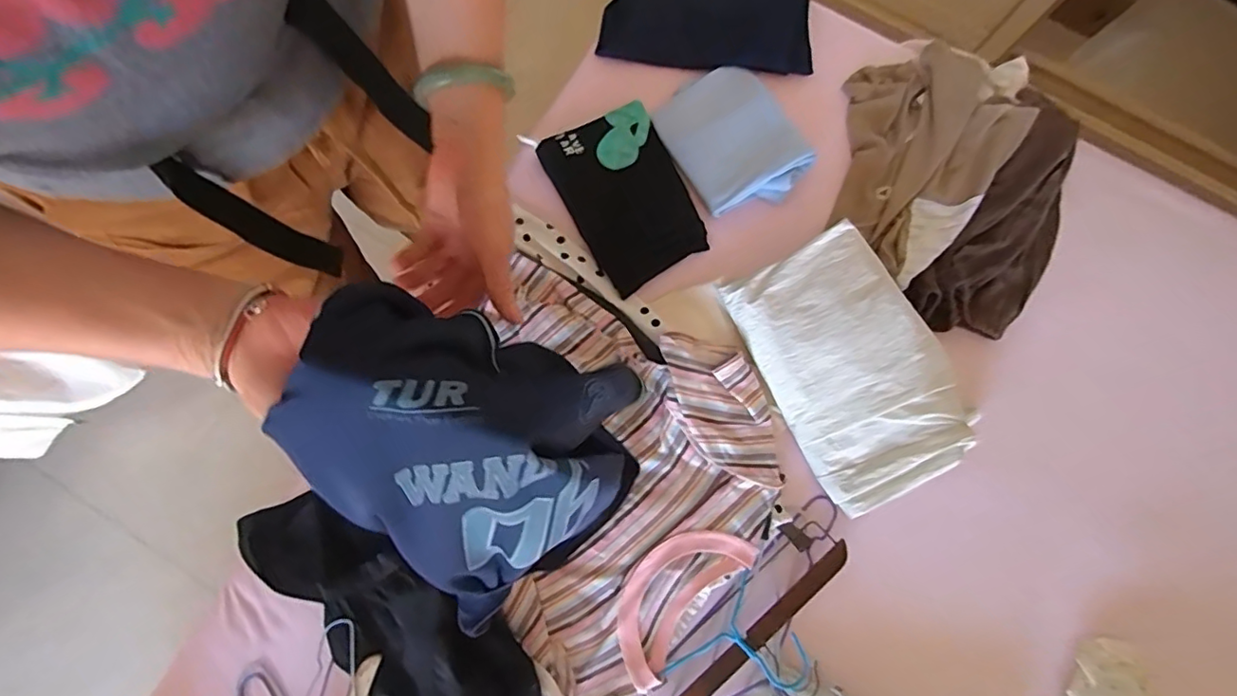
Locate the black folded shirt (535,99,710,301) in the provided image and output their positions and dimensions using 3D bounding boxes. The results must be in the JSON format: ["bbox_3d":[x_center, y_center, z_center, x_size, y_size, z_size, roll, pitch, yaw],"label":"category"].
[{"bbox_3d":[0.012,-0.215,0.796,0.164,0.027,0.238,-29,90,-8],"label":"black folded shirt"}]

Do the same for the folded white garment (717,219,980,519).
[{"bbox_3d":[0.296,0.022,0.717,0.196,0.058,0.324,-27,81,-5],"label":"folded white garment"}]

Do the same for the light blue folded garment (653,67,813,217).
[{"bbox_3d":[0.162,-0.301,0.790,0.167,0.042,0.203,-30,81,-5],"label":"light blue folded garment"}]

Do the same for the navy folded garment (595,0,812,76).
[{"bbox_3d":[0.130,-0.485,0.826,0.309,0.049,0.141,6,80,1],"label":"navy folded garment"}]

